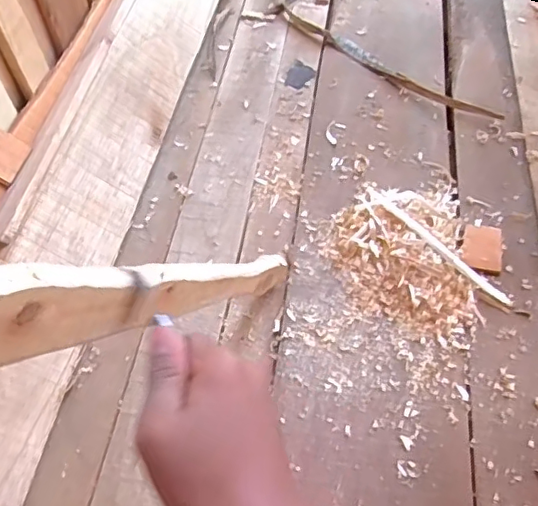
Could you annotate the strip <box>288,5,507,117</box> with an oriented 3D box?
[{"bbox_3d":[0.166,-0.299,0.890,0.417,0.007,0.040,38,64,25],"label":"strip"}]

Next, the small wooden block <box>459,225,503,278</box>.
[{"bbox_3d":[0.250,-0.007,0.665,0.046,0.008,0.067,13,56,12],"label":"small wooden block"}]

